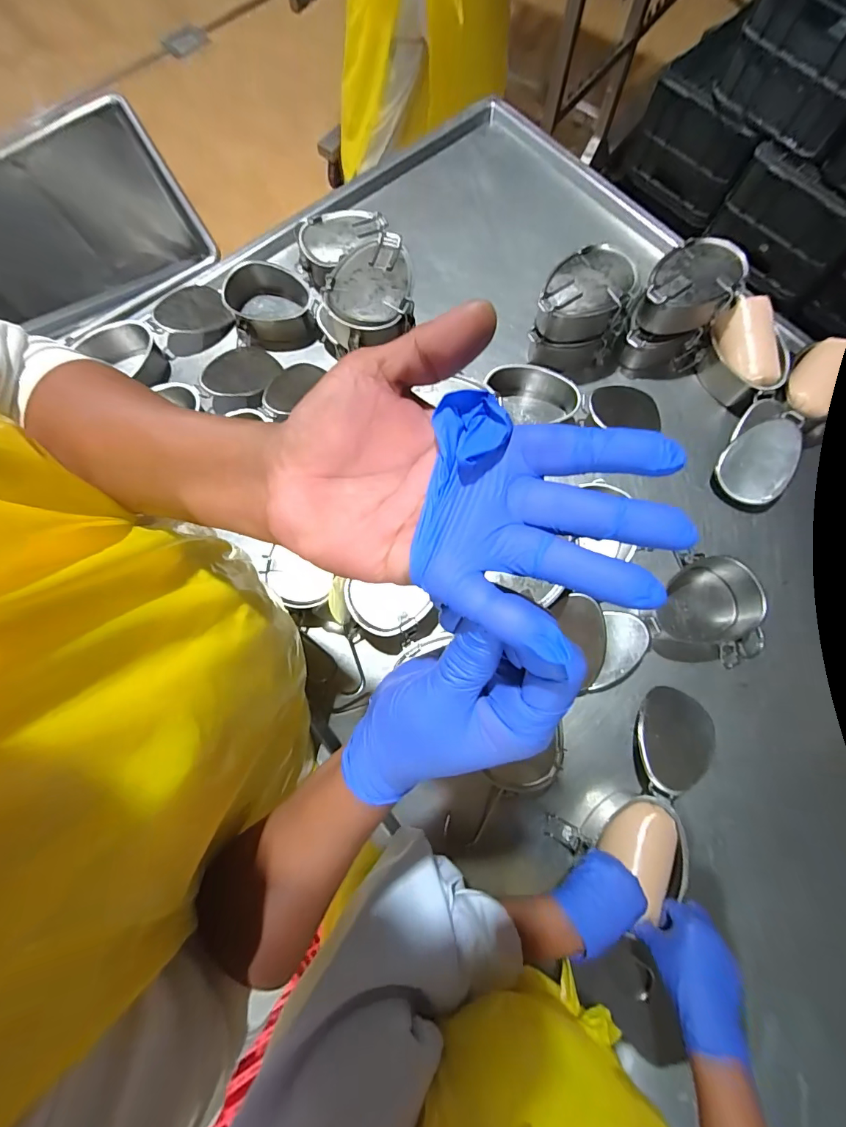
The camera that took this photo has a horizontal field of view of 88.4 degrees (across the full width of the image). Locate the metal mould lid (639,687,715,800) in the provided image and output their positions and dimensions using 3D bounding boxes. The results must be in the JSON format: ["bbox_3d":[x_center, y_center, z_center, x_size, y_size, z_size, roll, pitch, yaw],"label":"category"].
[{"bbox_3d":[0.362,0.252,0.625,0.094,0.027,0.146,17,67,20],"label":"metal mould lid"}]

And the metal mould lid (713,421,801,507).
[{"bbox_3d":[0.549,-0.169,0.706,0.101,0.017,0.142,36,91,13],"label":"metal mould lid"}]

